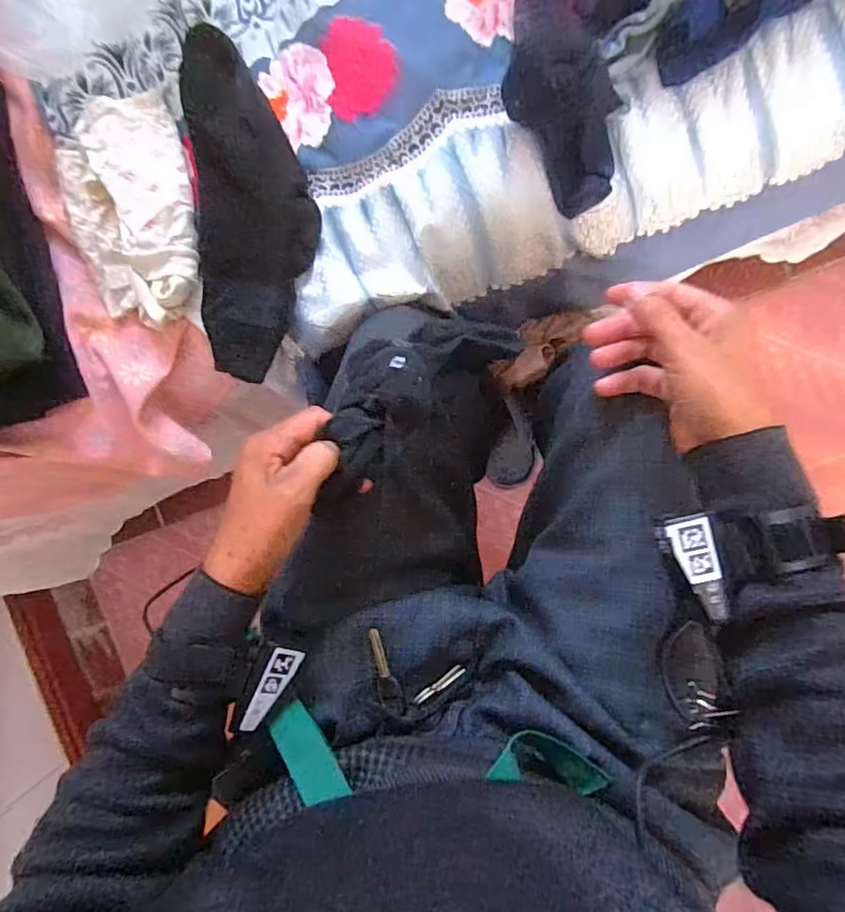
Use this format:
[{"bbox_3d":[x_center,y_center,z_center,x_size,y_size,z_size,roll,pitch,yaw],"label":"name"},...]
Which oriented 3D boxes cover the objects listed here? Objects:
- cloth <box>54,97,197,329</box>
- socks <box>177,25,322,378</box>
[{"bbox_3d":[-0.260,-0.215,0.498,0.111,0.034,0.194,-4,91,5],"label":"cloth"},{"bbox_3d":[-0.149,-0.215,0.495,0.108,0.032,0.286,-4,91,5],"label":"socks"}]

